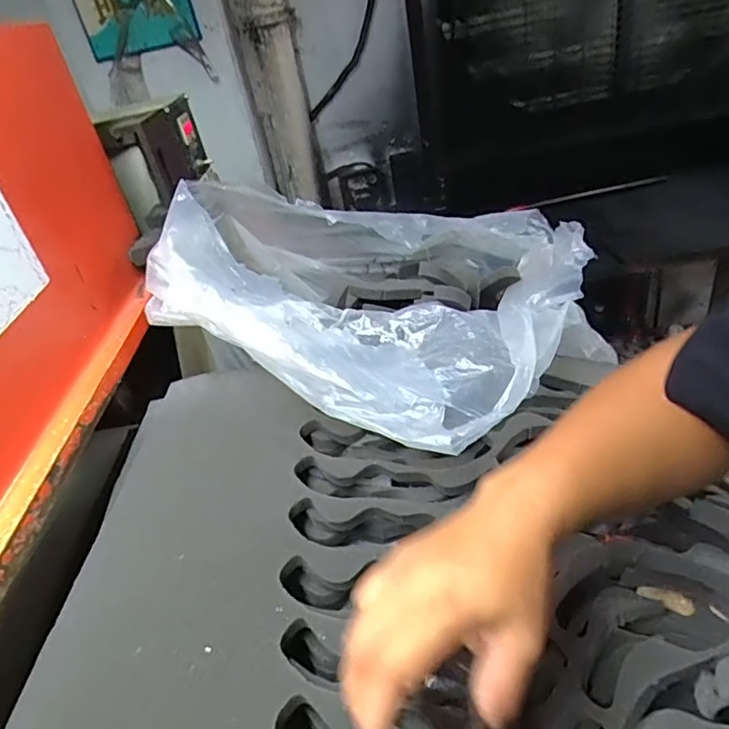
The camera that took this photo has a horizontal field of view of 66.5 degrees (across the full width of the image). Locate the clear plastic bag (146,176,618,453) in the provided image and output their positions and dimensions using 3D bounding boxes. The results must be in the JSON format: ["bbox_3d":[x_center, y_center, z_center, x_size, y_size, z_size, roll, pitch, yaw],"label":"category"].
[{"bbox_3d":[0.060,-0.119,0.756,0.522,0.184,0.552,18,35,32],"label":"clear plastic bag"}]

